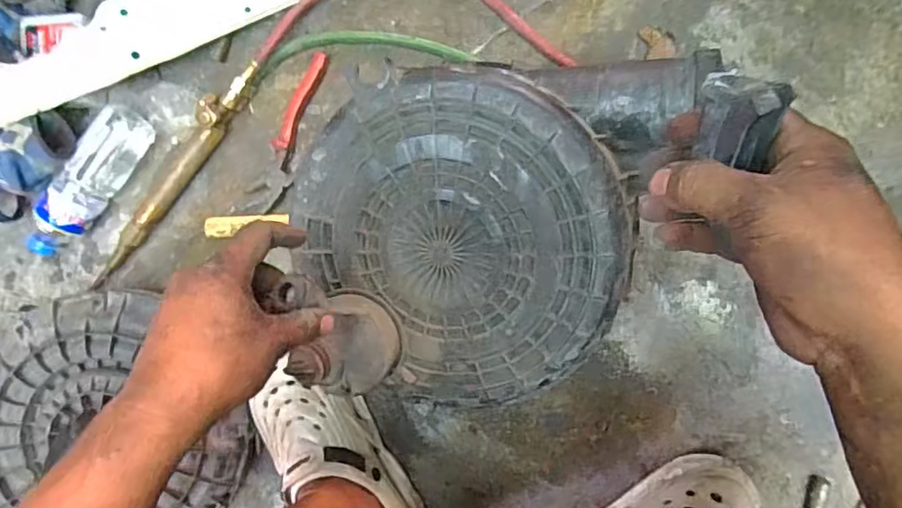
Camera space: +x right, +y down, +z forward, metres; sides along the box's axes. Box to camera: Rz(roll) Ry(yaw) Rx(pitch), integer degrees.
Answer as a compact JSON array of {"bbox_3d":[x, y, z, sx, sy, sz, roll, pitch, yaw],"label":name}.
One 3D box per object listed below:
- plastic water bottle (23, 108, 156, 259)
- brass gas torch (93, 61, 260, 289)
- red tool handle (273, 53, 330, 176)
[{"bbox_3d":[-0.455,-0.085,0.718,0.062,0.054,0.215,35,96,6],"label":"plastic water bottle"},{"bbox_3d":[-0.341,-0.093,0.697,0.029,0.042,0.335,39,97,5],"label":"brass gas torch"},{"bbox_3d":[-0.184,-0.173,0.687,0.030,0.020,0.144,20,95,7],"label":"red tool handle"}]

